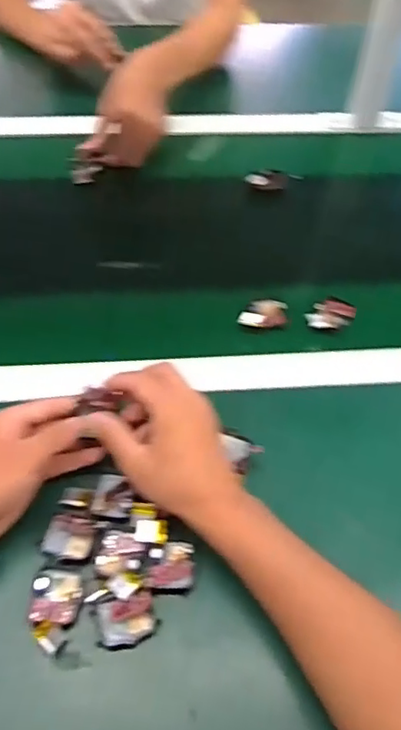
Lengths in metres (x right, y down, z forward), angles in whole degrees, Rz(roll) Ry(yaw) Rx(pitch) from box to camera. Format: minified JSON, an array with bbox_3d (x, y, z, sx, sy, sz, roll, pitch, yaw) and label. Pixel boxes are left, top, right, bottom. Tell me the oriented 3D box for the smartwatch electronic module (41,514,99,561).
[{"bbox_3d":[-0.107,0.141,0.480,0.040,0.014,0.032,15,56,8],"label":"smartwatch electronic module"}]

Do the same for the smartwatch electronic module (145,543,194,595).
[{"bbox_3d":[-0.024,0.163,0.470,0.037,0.010,0.038,-1,55,-3],"label":"smartwatch electronic module"}]

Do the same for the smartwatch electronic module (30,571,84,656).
[{"bbox_3d":[-0.110,0.185,0.443,0.037,0.019,0.062,-2,55,-4],"label":"smartwatch electronic module"}]

